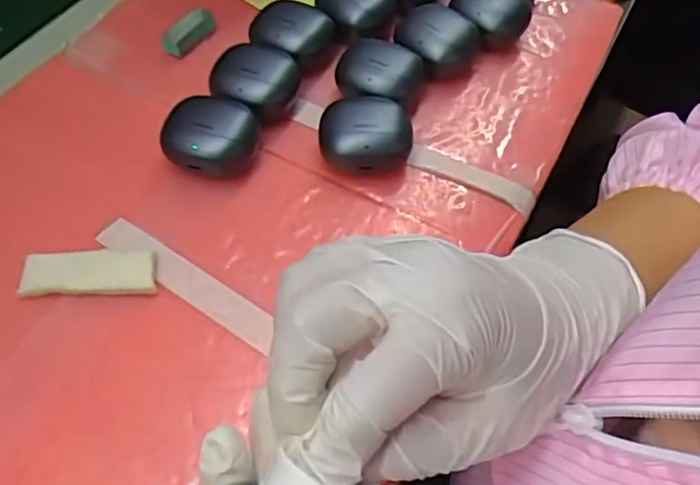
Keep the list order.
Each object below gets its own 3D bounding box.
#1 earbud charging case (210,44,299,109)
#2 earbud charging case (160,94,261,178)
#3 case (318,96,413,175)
[{"bbox_3d":[-0.062,-0.104,0.372,0.050,0.030,0.044,18,61,9],"label":"earbud charging case"},{"bbox_3d":[-0.086,-0.066,0.348,0.049,0.032,0.050,26,62,13],"label":"earbud charging case"},{"bbox_3d":[0.010,-0.065,0.351,0.055,0.032,0.046,8,59,3],"label":"case"}]

